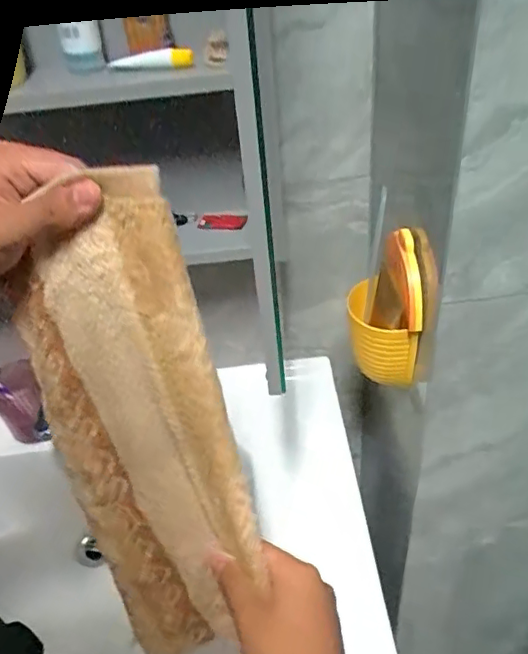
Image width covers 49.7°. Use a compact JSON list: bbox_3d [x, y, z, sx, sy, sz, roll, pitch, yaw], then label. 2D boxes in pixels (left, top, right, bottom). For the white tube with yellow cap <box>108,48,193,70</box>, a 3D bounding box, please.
[{"bbox_3d":[-0.119,-0.282,0.598,0.095,0.019,0.016,13,41,23],"label":"white tube with yellow cap"}]

